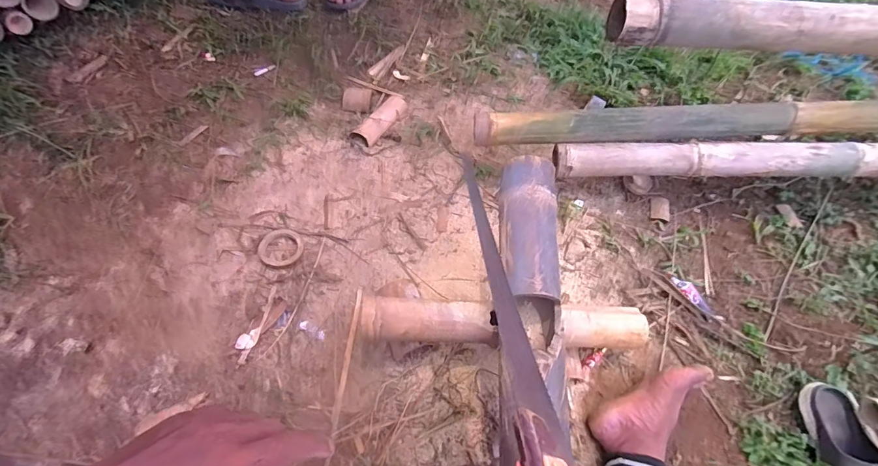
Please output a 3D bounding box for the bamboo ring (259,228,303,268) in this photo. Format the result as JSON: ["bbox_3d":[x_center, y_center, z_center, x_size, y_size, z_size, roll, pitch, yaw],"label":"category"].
[{"bbox_3d":[-0.308,0.028,0.808,0.083,0.008,0.081,2,56,-3],"label":"bamboo ring"}]

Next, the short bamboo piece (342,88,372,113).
[{"bbox_3d":[-0.208,-0.338,1.046,0.069,0.033,0.058,7,56,1],"label":"short bamboo piece"}]

